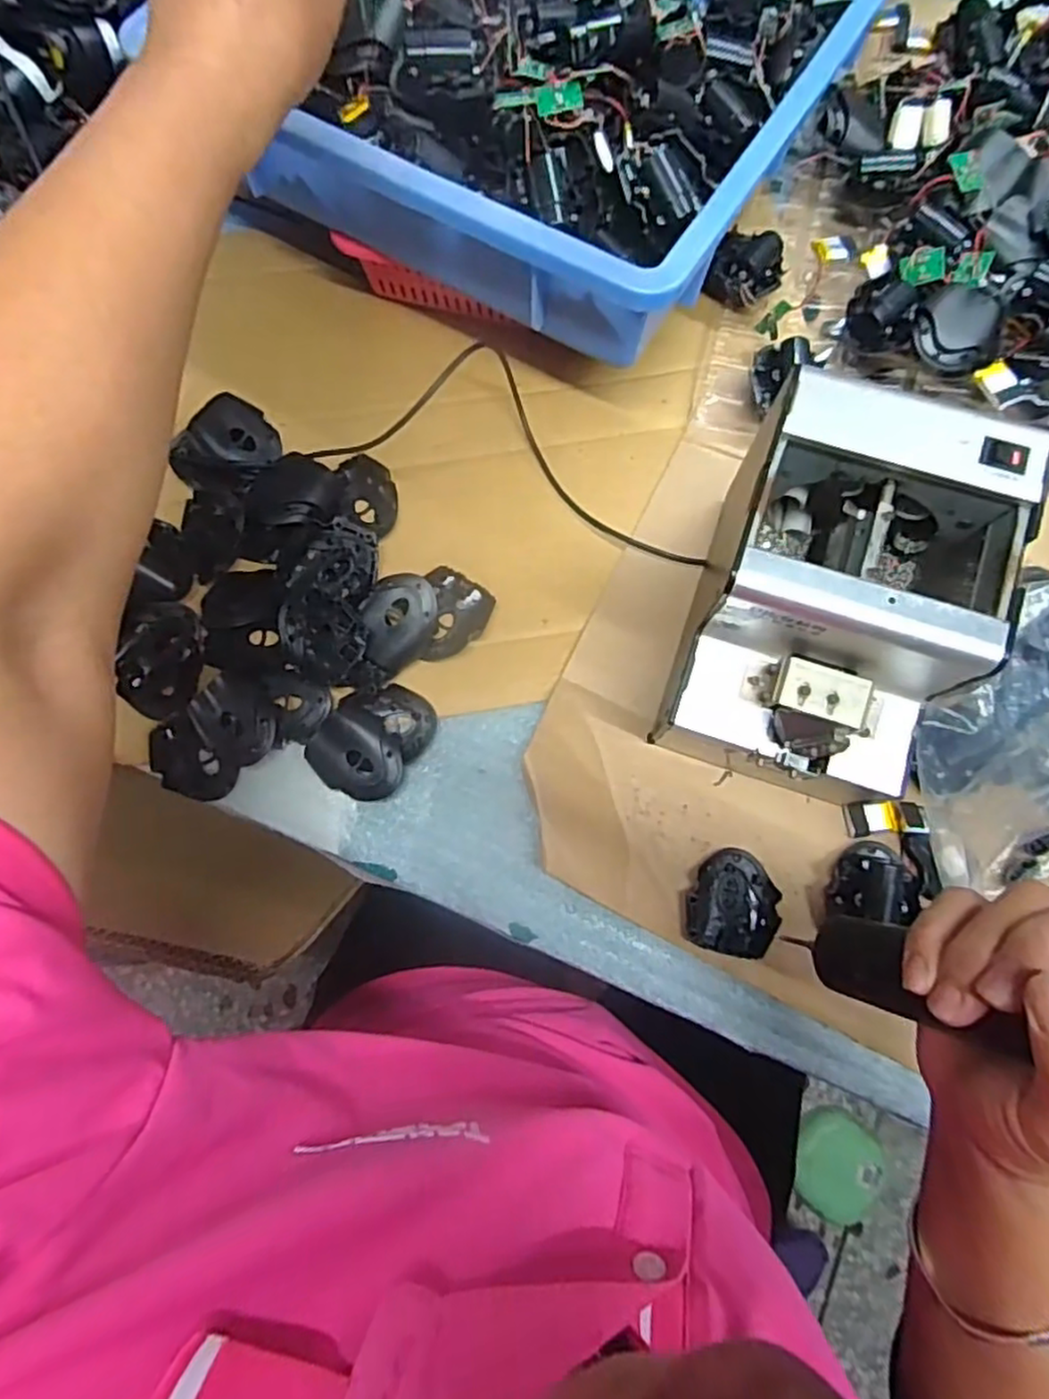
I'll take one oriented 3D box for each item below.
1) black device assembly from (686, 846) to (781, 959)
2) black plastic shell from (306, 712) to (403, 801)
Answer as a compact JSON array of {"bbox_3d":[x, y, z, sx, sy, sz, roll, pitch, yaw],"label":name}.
[{"bbox_3d":[0.125,0.122,0.419,0.051,0.017,0.059,10,77,19],"label":"black device assembly"},{"bbox_3d":[-0.106,0.038,0.437,0.059,0.024,0.043,30,79,8],"label":"black plastic shell"}]

